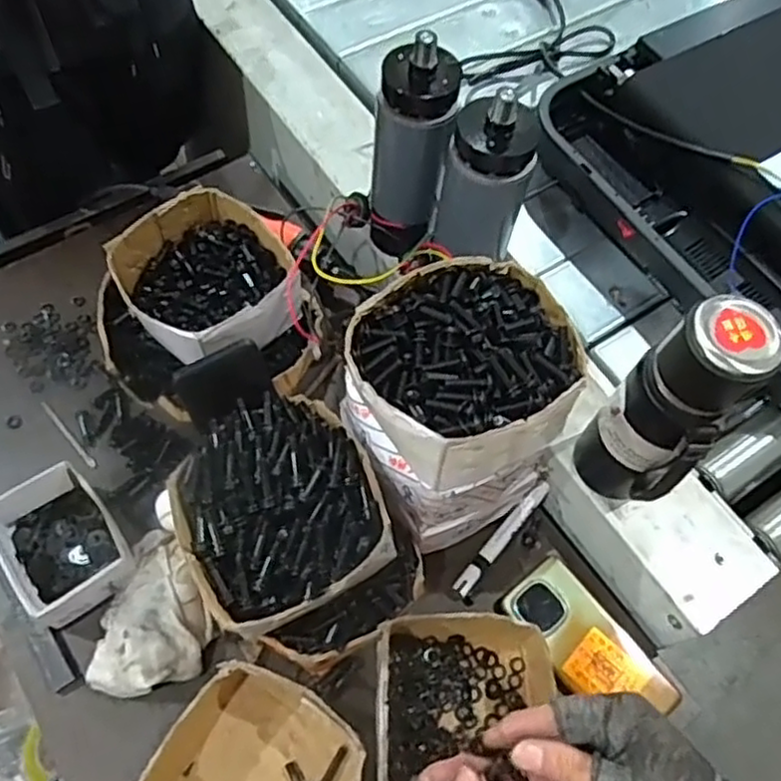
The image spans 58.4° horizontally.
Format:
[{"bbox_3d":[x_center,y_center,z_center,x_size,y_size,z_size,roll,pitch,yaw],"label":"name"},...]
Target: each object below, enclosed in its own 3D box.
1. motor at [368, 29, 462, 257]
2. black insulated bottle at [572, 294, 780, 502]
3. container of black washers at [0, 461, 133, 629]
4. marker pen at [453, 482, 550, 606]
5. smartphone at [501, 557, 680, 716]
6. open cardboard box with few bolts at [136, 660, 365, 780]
[{"bbox_3d":[0.018,-0.219,0.676,0.072,0.231,0.065,4,63,-2],"label":"motor"},{"bbox_3d":[0.212,0.016,0.535,0.075,0.208,0.070,40,68,15],"label":"black insulated bottle"},{"bbox_3d":[-0.298,0.137,0.636,0.099,0.050,0.127,-32,70,-18],"label":"container of black washers"},{"bbox_3d":[0.109,0.142,0.679,0.022,0.014,0.141,36,67,13],"label":"marker pen"},{"bbox_3d":[0.181,0.233,0.641,0.074,0.014,0.158,-35,71,-19],"label":"smartphone"},{"bbox_3d":[-0.110,0.311,0.557,0.155,0.081,0.152,34,66,13],"label":"open cardboard box with few bolts"}]

